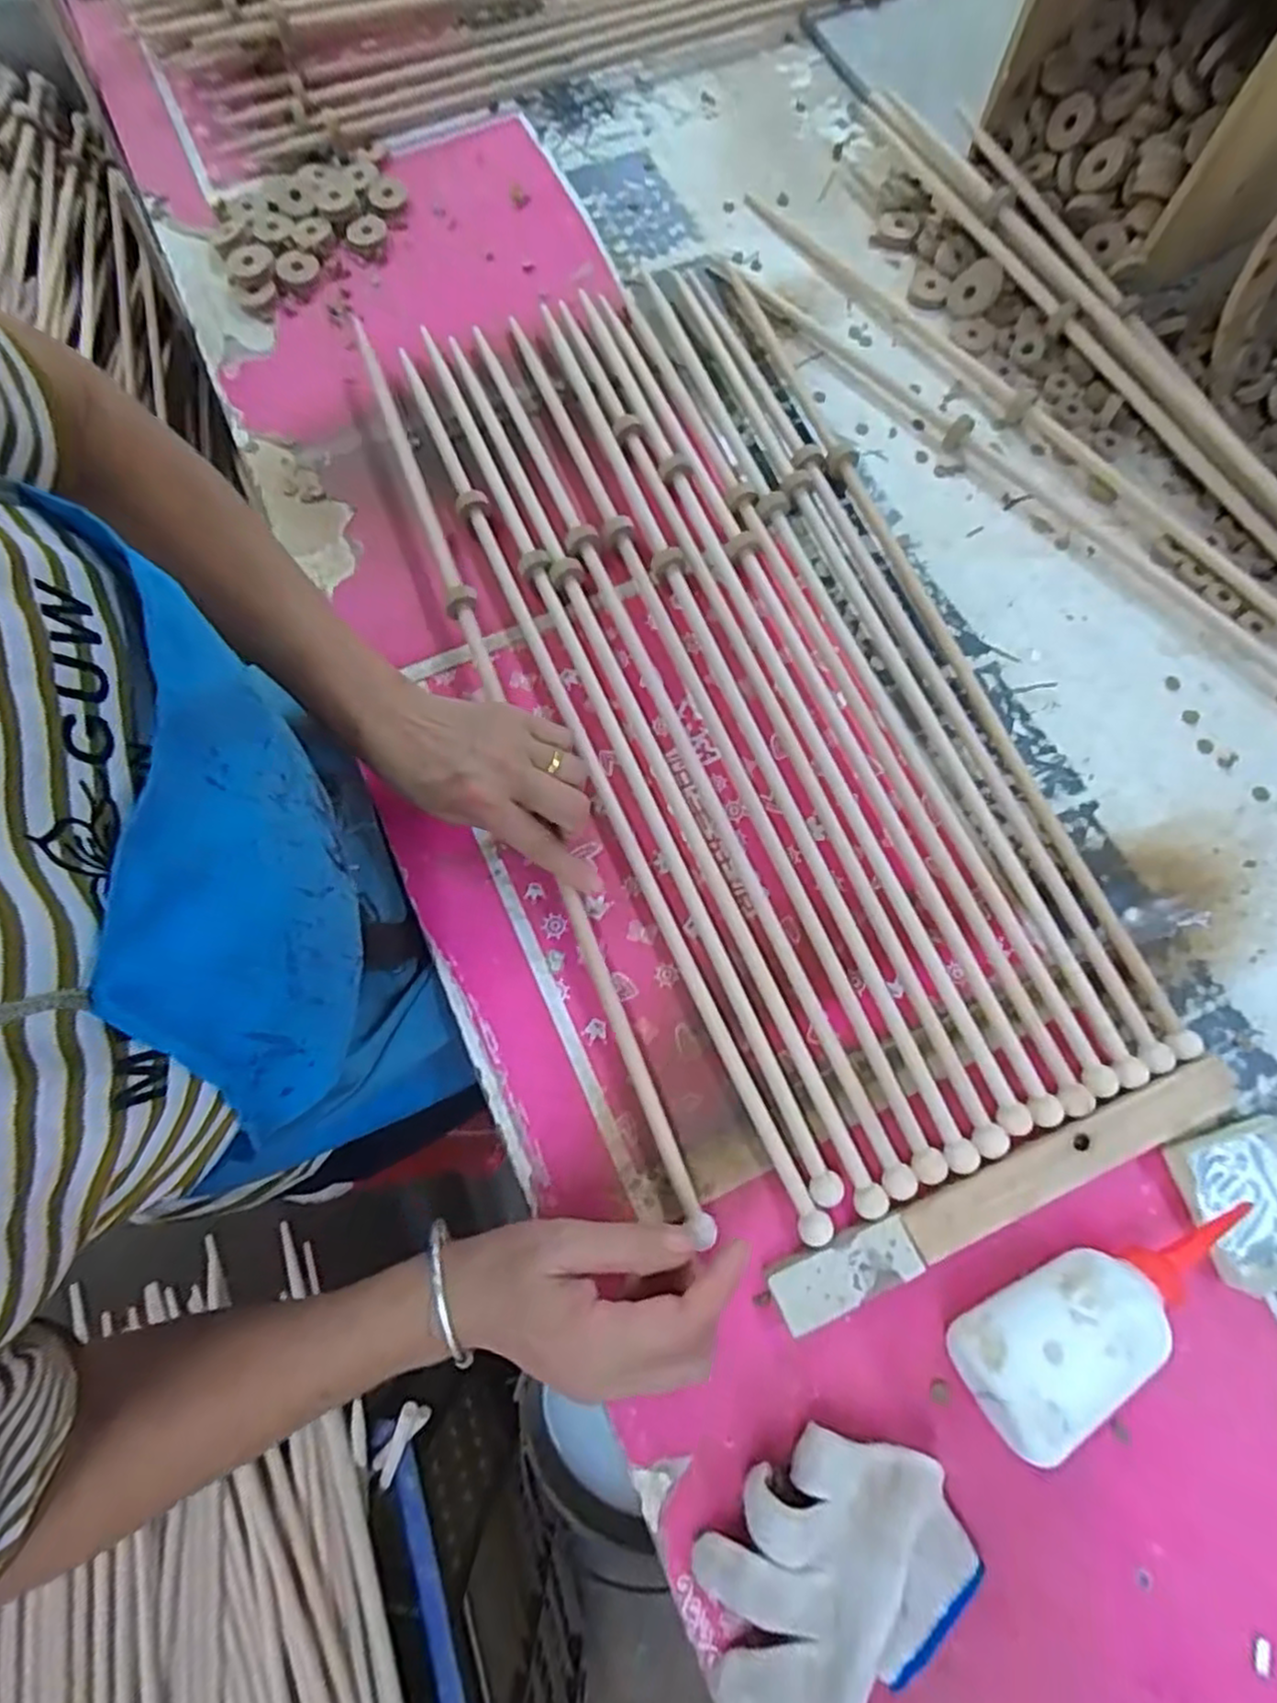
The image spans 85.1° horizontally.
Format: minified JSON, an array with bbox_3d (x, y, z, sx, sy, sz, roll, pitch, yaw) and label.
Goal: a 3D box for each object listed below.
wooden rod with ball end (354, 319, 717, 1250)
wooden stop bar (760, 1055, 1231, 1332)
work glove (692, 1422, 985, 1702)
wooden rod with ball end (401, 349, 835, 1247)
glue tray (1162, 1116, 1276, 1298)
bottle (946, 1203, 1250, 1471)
[{"bbox_3d":[-0.094,-0.097,0.472,0.019,0.027,0.690,-21,75,-6],"label":"wooden rod with ball end"},{"bbox_3d":[0.207,0.189,0.391,0.286,0.016,0.033,-23,75,-7],"label":"wooden stop bar"},{"bbox_3d":[0.092,0.350,0.331,0.135,0.043,0.100,-34,76,-9],"label":"work glove"},{"bbox_3d":[-0.040,-0.081,0.476,0.017,0.017,0.680,-24,75,-7],"label":"wooden rod with ball end"},{"bbox_3d":[0.352,0.198,0.395,0.075,0.013,0.080,-16,74,-5],"label":"glue tray"},{"bbox_3d":[0.244,0.225,0.362,0.177,0.060,0.056,-32,76,-9],"label":"bottle"}]

